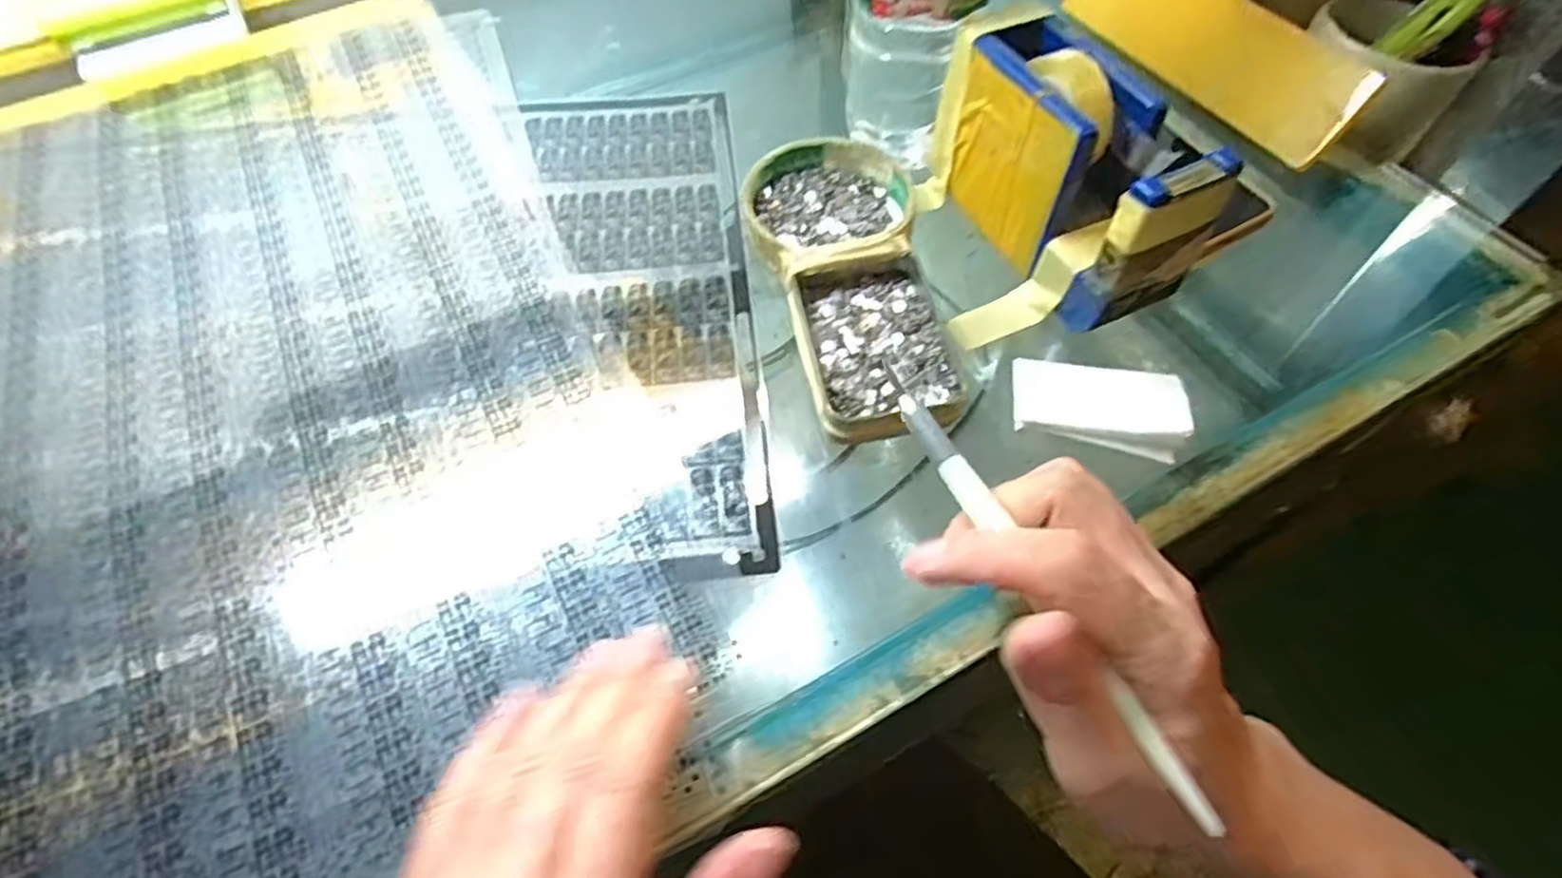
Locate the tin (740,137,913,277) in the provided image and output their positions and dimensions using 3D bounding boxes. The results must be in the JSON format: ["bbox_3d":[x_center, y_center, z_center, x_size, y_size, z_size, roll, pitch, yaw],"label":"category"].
[{"bbox_3d":[0.024,-0.114,0.361,0.080,0.017,0.084,0,58,0],"label":"tin"}]

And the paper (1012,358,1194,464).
[{"bbox_3d":[0.131,-0.015,0.302,0.066,0.020,0.043,7,58,5],"label":"paper"}]

